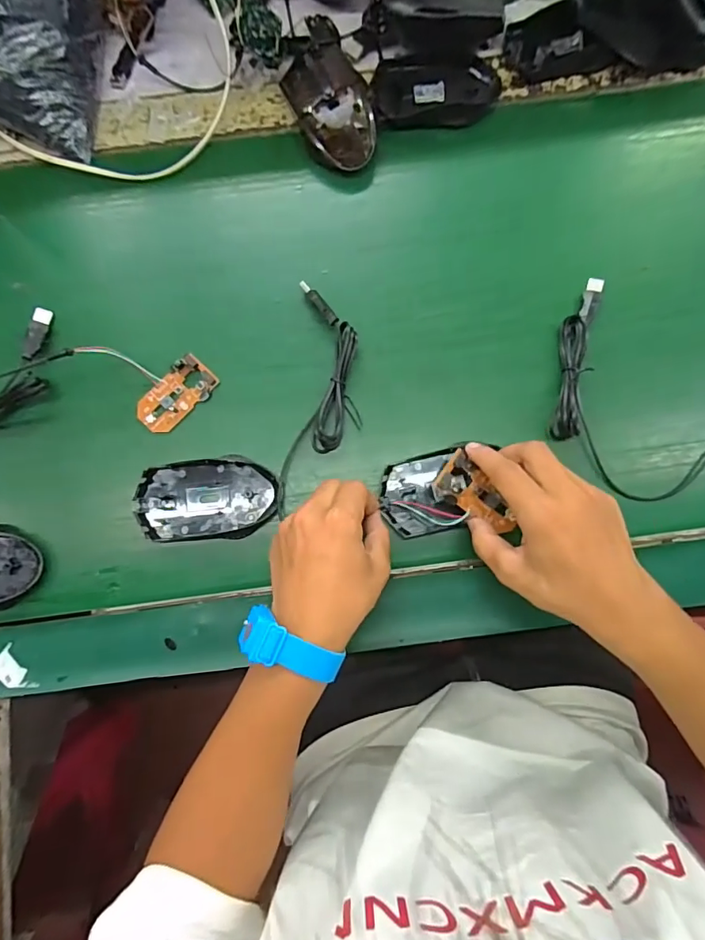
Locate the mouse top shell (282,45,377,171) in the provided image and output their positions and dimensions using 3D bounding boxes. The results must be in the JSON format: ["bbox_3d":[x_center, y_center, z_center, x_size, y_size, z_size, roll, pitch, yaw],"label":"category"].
[{"bbox_3d":[-0.015,-0.317,0.429,0.070,0.038,0.113,-22,82,-3],"label":"mouse top shell"}]

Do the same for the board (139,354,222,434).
[{"bbox_3d":[-0.147,-0.062,0.409,0.068,0.010,0.037,-44,84,-6],"label":"board"}]

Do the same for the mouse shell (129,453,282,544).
[{"bbox_3d":[-0.117,0.023,0.397,0.110,0.013,0.062,-5,82,-1],"label":"mouse shell"}]

